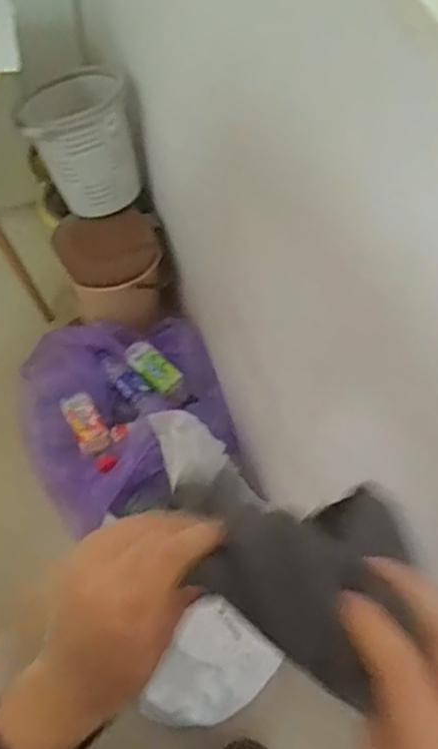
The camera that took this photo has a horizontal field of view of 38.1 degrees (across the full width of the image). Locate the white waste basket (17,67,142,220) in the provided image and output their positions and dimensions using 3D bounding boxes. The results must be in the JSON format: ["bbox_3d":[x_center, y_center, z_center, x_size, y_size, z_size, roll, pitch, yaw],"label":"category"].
[{"bbox_3d":[-0.330,-0.546,1.519,0.243,0.284,0.241,-15,59,-9],"label":"white waste basket"}]

